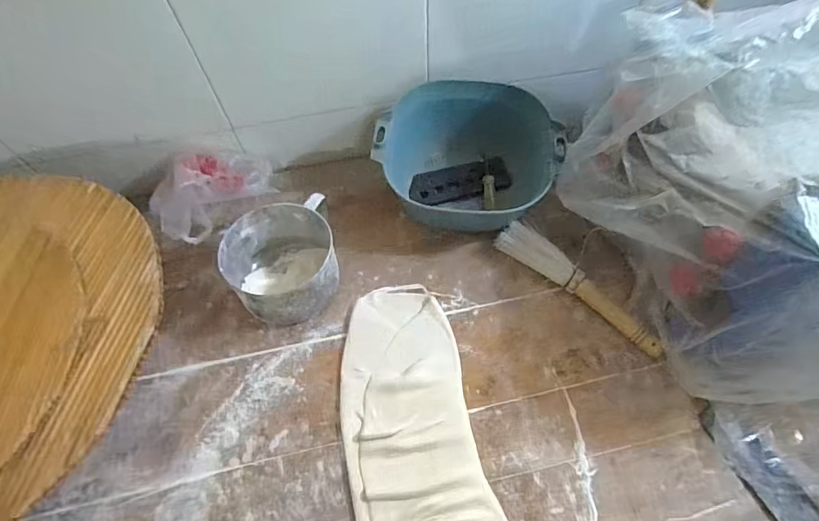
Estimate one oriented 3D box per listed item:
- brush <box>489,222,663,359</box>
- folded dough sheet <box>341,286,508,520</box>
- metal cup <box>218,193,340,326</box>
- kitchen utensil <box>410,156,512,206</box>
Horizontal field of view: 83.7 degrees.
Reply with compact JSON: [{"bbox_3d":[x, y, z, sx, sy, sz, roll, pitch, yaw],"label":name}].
[{"bbox_3d":[0.229,0.032,0.617,0.248,0.034,0.040,39,69,21],"label":"brush"},{"bbox_3d":[0.011,0.231,0.522,0.158,0.020,0.441,-13,61,-5],"label":"folded dough sheet"},{"bbox_3d":[-0.172,0.005,0.621,0.141,0.079,0.146,-1,61,2],"label":"metal cup"},{"bbox_3d":[0.080,-0.128,0.733,0.157,0.029,0.057,-9,61,-3],"label":"kitchen utensil"}]

